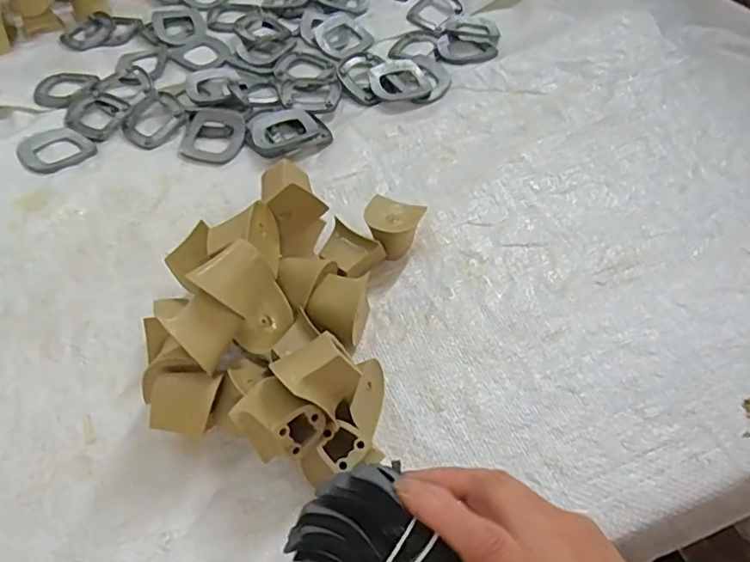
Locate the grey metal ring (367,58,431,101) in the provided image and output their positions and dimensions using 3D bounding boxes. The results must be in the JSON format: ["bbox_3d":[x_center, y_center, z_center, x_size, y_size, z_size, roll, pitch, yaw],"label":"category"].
[{"bbox_3d":[0.024,-0.208,0.586,0.058,0.004,0.054,1,67,-3],"label":"grey metal ring"}]

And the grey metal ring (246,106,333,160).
[{"bbox_3d":[-0.087,-0.146,0.548,0.072,0.006,0.068,-1,52,2],"label":"grey metal ring"}]

